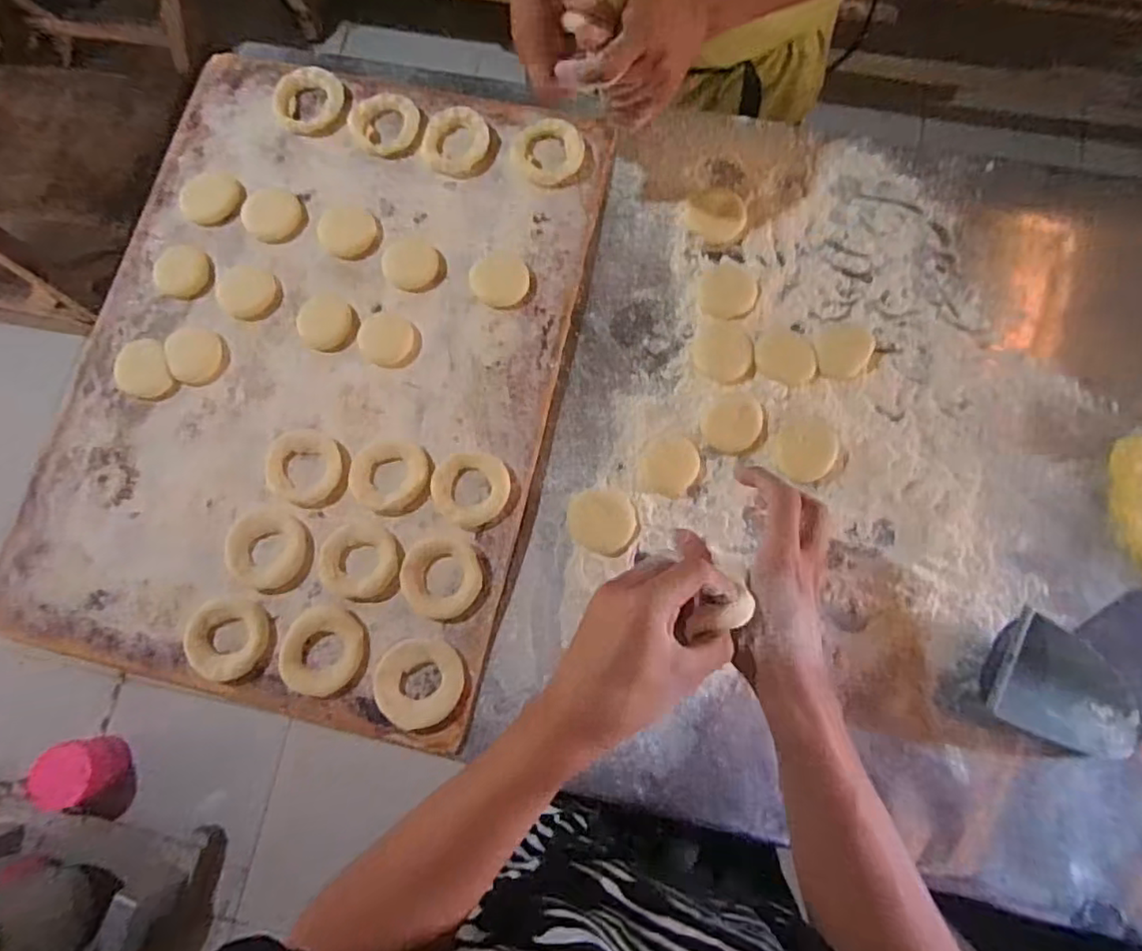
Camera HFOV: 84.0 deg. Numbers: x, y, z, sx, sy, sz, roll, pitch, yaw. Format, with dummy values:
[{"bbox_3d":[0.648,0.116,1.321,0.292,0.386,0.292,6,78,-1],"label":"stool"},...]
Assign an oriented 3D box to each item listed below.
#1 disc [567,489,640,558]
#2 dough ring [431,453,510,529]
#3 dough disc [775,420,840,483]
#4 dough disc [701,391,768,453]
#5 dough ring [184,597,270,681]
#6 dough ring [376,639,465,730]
[{"bbox_3d":[0.027,0.039,0.543,0.060,0.004,0.055,0,77,1],"label":"disc"},{"bbox_3d":[-0.084,0.010,0.536,0.064,0.008,0.062,0,77,1],"label":"dough ring"},{"bbox_3d":[0.202,-0.022,0.544,0.049,0.007,0.054,23,78,6],"label":"dough disc"},{"bbox_3d":[0.142,-0.048,0.551,0.054,0.011,0.056,0,77,1],"label":"dough disc"},{"bbox_3d":[-0.275,0.128,0.509,0.061,0.019,0.059,0,77,1],"label":"dough ring"},{"bbox_3d":[-0.119,0.163,0.499,0.067,0.009,0.065,0,77,1],"label":"dough ring"}]

